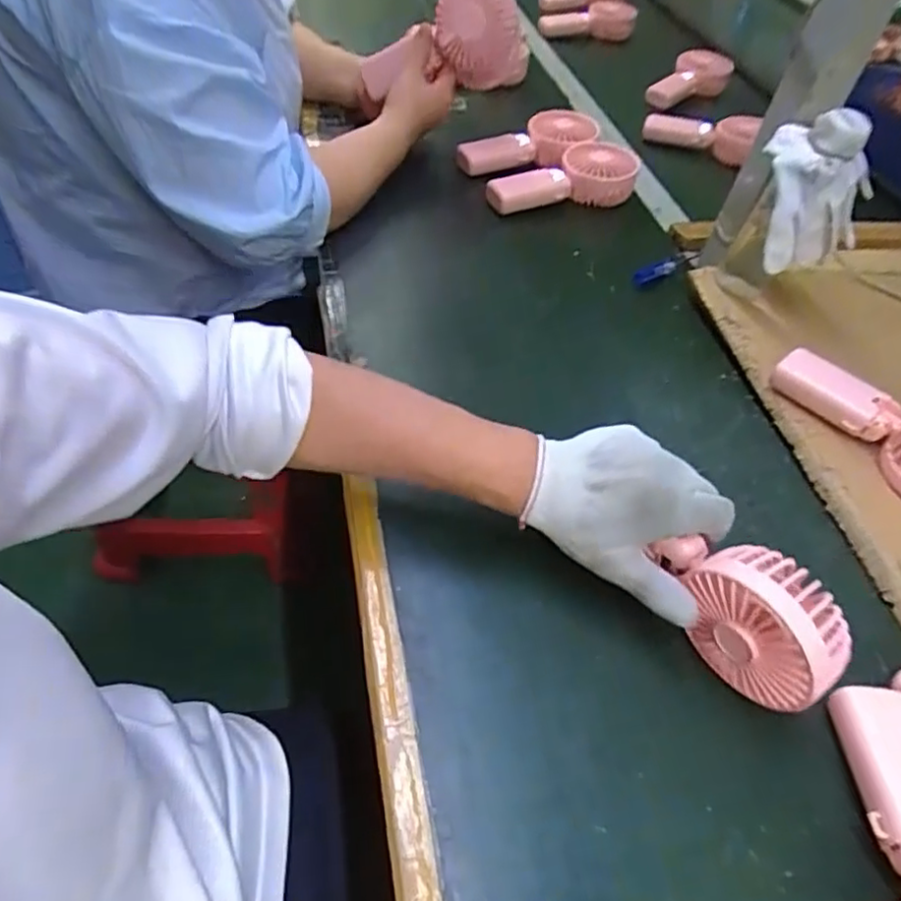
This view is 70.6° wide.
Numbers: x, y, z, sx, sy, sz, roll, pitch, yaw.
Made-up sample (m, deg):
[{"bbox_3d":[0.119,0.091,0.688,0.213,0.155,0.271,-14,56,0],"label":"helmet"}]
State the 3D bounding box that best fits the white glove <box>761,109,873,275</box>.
[{"bbox_3d":[0.300,-0.215,0.528,0.097,0.108,0.069,28,53,14],"label":"white glove"}]

